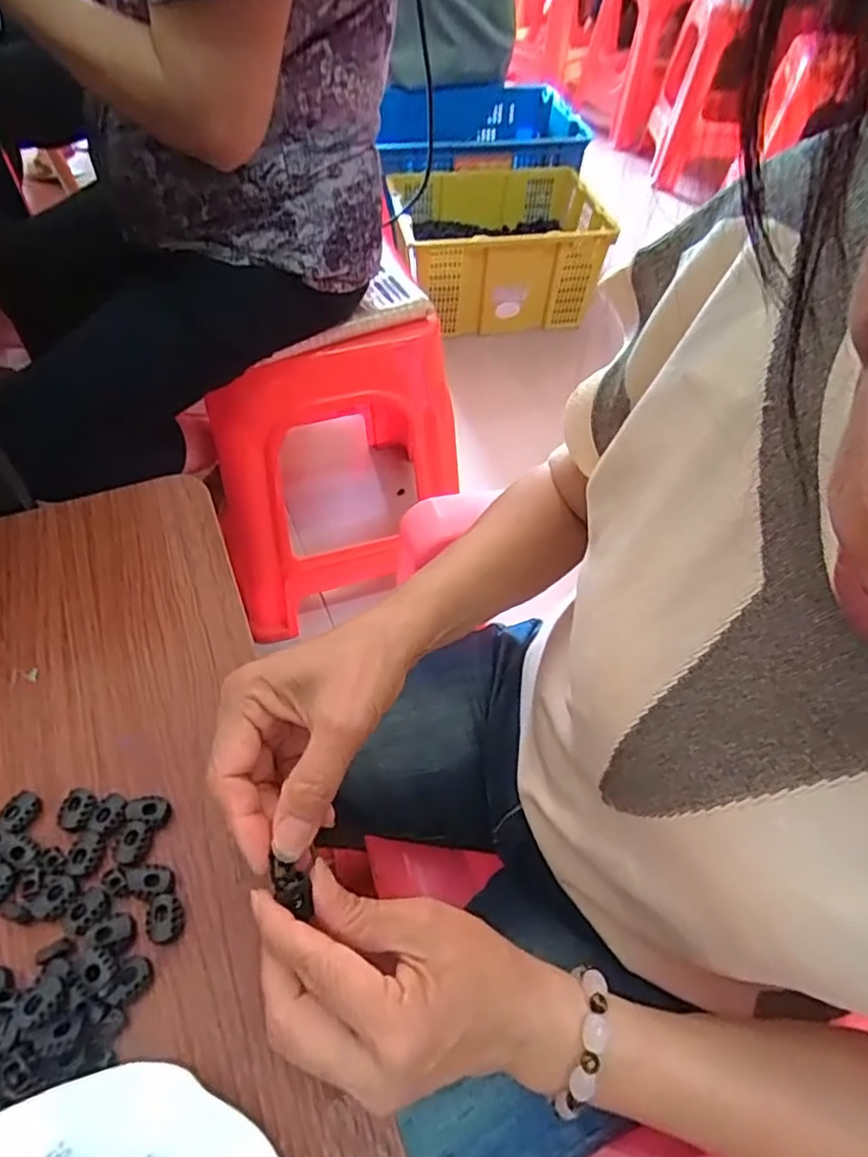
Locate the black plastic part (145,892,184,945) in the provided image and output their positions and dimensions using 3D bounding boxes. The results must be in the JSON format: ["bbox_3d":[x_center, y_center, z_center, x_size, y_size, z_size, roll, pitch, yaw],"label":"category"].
[{"bbox_3d":[-0.137,0.174,0.329,0.017,0.009,0.022,-15,55,-14],"label":"black plastic part"}]

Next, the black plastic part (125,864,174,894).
[{"bbox_3d":[-0.151,0.159,0.341,0.024,0.006,0.015,3,52,-1],"label":"black plastic part"}]

